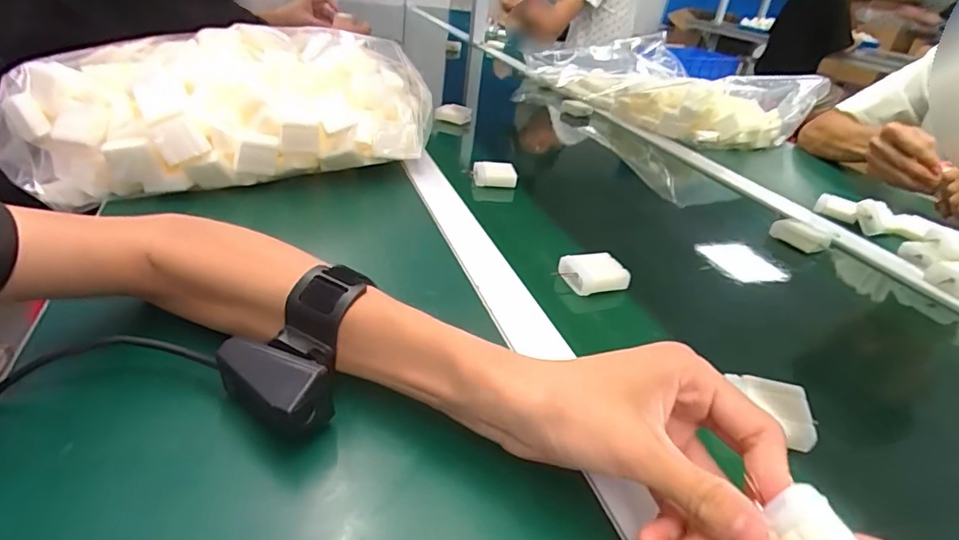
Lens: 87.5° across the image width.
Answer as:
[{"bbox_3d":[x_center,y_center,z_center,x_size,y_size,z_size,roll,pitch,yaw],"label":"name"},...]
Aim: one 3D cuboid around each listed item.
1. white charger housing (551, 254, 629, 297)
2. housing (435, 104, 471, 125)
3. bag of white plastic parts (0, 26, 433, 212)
[{"bbox_3d":[0.097,0.003,0.438,0.054,0.018,0.039,-6,35,-20],"label":"white charger housing"},{"bbox_3d":[-0.042,-0.252,0.812,0.056,0.024,0.024,6,32,-1],"label":"housing"},{"bbox_3d":[-0.257,-0.165,0.531,0.409,0.139,0.146,-10,36,-24],"label":"bag of white plastic parts"}]

